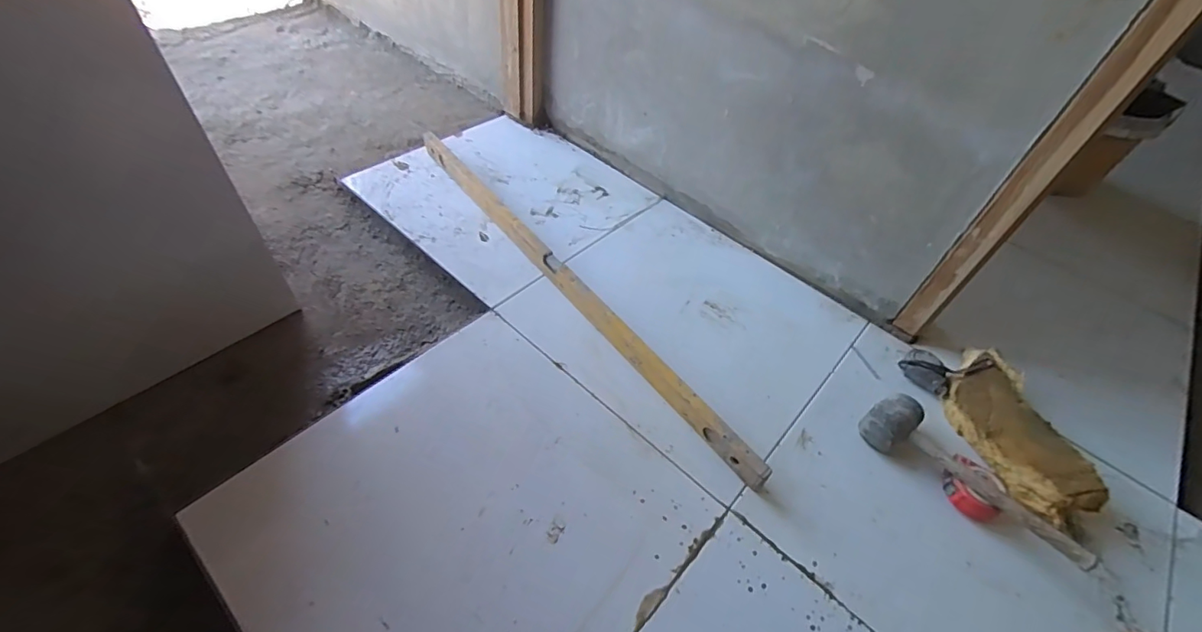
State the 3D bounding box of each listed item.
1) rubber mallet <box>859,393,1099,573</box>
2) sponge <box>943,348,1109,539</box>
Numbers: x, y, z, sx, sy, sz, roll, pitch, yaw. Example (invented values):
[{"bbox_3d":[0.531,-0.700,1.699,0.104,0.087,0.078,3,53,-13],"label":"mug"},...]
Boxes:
[{"bbox_3d":[0.510,0.227,0.717,0.092,0.073,0.287,-30,59,-29],"label":"rubber mallet"},{"bbox_3d":[0.625,0.177,0.792,0.116,0.072,0.290,-1,49,-8],"label":"sponge"}]

